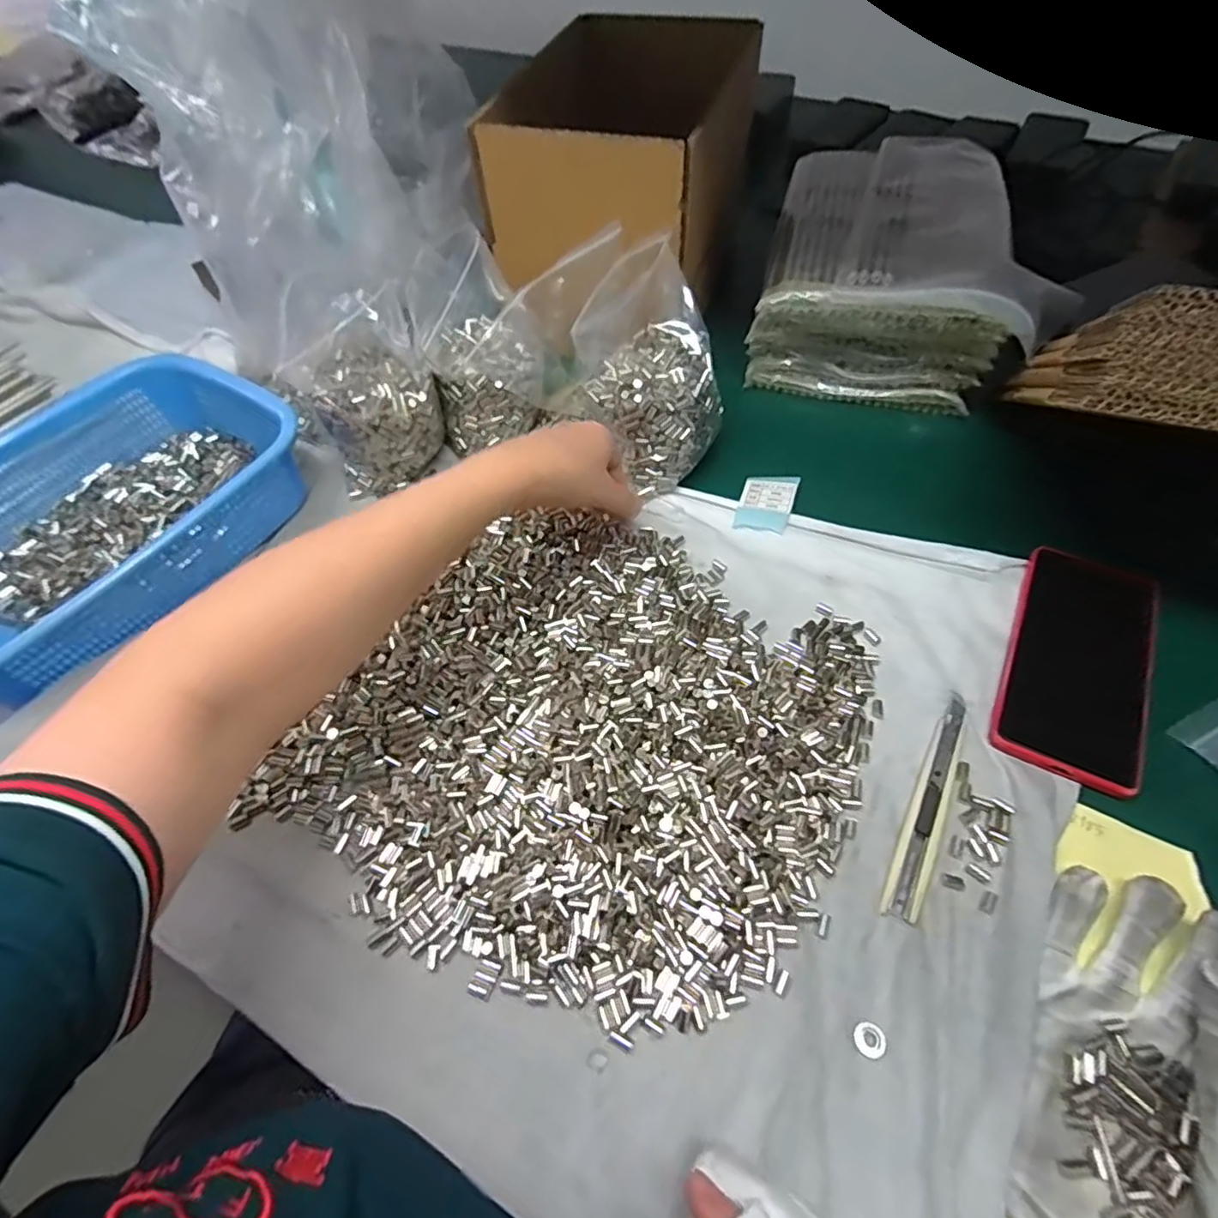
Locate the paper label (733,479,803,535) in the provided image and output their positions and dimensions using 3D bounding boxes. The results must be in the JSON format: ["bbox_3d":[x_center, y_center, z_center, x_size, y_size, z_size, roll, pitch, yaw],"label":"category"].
[{"bbox_3d":[0.124,-0.084,0.495,0.040,0.008,0.055,16,60,13],"label":"paper label"}]

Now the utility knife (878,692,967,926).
[{"bbox_3d":[0.185,0.108,0.359,0.019,0.004,0.140,24,62,17],"label":"utility knife"}]

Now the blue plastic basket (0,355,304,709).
[{"bbox_3d":[-0.386,-0.072,0.479,0.207,0.076,0.300,25,62,18],"label":"blue plastic basket"}]

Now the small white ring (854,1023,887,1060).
[{"bbox_3d":[0.123,0.203,0.296,0.014,0.004,0.014,-2,58,3],"label":"small white ring"}]

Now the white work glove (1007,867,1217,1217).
[{"bbox_3d":[0.231,0.201,0.274,0.073,0.043,0.175,27,62,18],"label":"white work glove"}]

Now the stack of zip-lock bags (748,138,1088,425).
[{"bbox_3d":[0.259,-0.303,0.575,0.222,0.131,0.263,14,59,12],"label":"stack of zip-lock bags"}]

